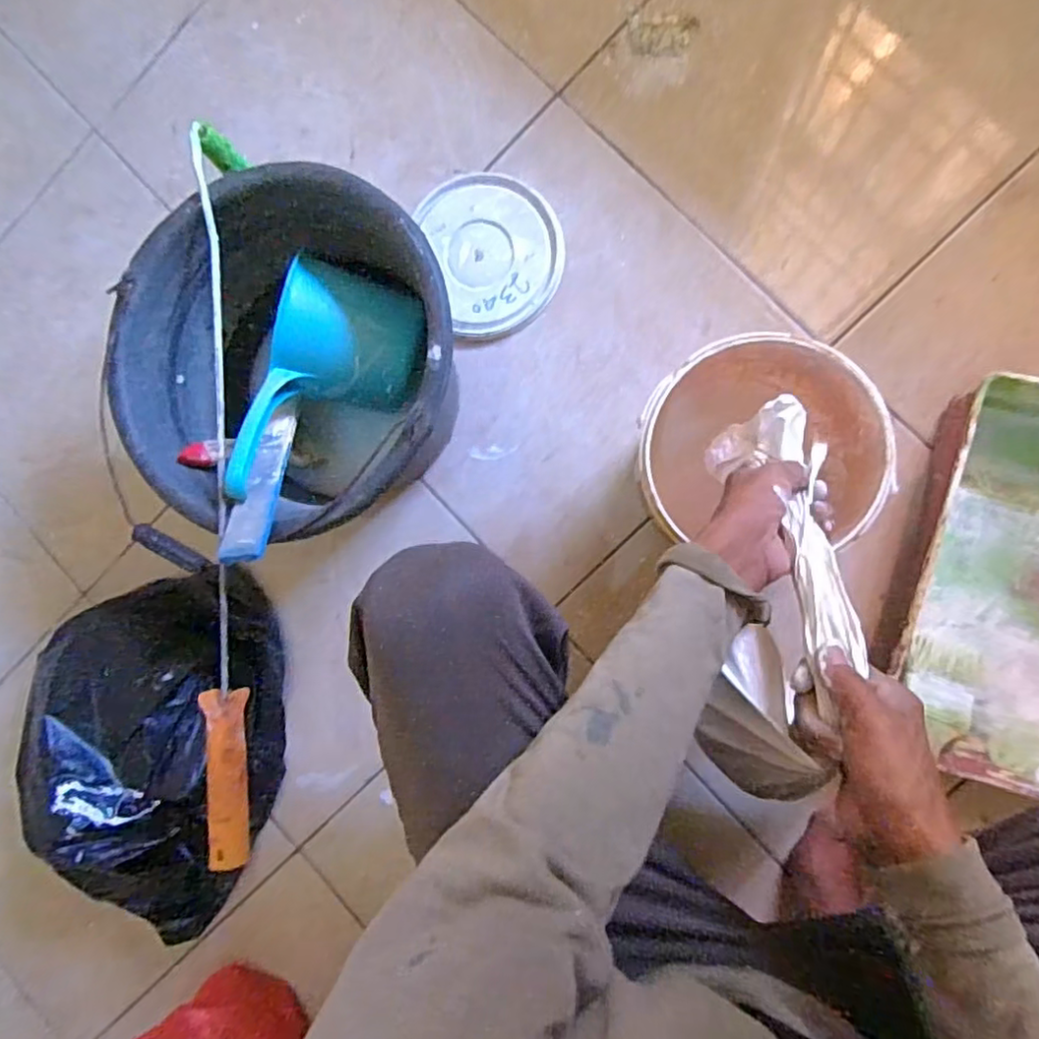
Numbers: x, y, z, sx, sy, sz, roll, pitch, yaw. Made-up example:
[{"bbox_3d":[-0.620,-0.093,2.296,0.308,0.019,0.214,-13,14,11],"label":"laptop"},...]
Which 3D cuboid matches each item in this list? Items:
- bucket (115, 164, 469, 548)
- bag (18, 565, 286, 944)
[{"bbox_3d":[-0.187,-0.125,0.617,0.278,0.212,0.277,0,89,8],"label":"bucket"},{"bbox_3d":[-0.394,0.254,0.684,0.230,0.164,0.391,0,89,8],"label":"bag"}]

